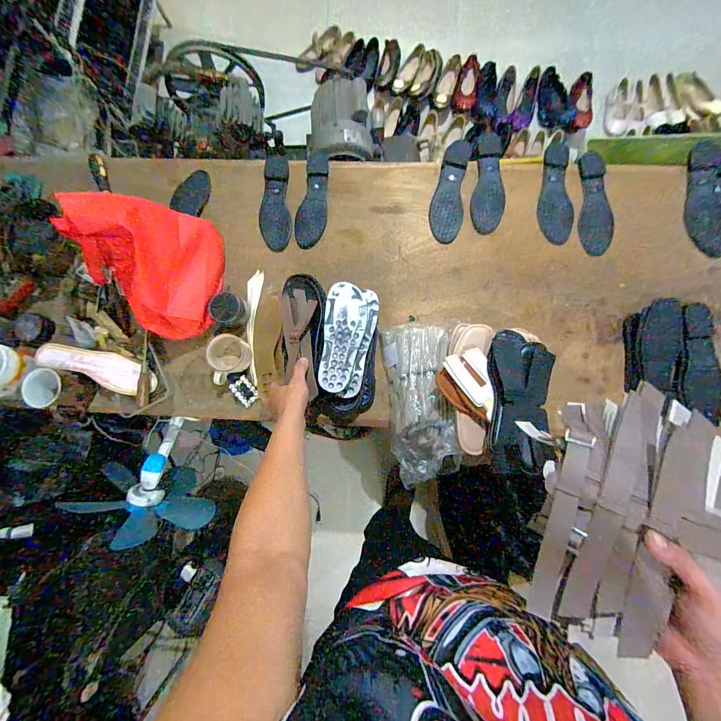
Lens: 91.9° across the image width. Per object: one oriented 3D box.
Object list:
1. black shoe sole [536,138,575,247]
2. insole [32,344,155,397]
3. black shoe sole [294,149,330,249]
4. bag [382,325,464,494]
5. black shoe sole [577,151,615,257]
[{"bbox_3d":[0.456,-0.391,0.815,0.070,0.050,0.231,-1,79,2],"label":"black shoe sole"},{"bbox_3d":[-0.578,0.015,0.768,0.236,0.032,0.074,20,78,-14],"label":"insole"},{"bbox_3d":[-0.109,-0.397,0.836,0.073,0.023,0.268,6,80,3],"label":"black shoe sole"},{"bbox_3d":[0.125,0.083,0.718,0.132,0.094,0.326,-4,79,1],"label":"bag"},{"bbox_3d":[0.549,-0.372,0.820,0.073,0.036,0.252,1,79,2],"label":"black shoe sole"}]

